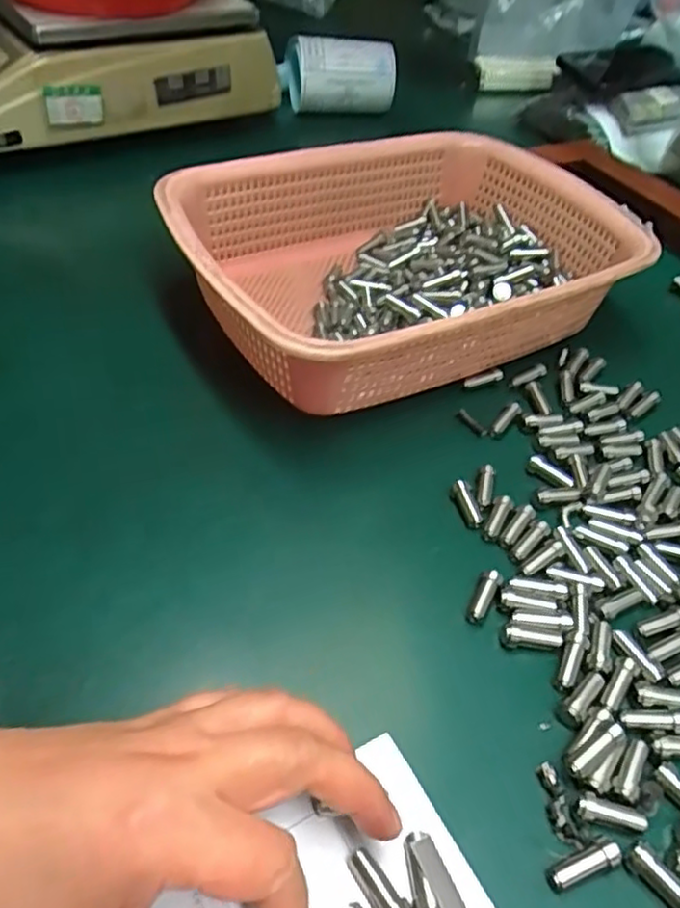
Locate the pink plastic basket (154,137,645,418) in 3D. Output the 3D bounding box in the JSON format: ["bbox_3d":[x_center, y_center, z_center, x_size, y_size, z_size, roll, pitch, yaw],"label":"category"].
[{"bbox_3d":[0.039,-0.134,0.458,0.290,0.075,0.213,-22,52,-23],"label":"pink plastic basket"}]

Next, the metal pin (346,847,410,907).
[{"bbox_3d":[0.013,0.151,0.234,0.009,0.007,0.028,-28,55,-27],"label":"metal pin"}]

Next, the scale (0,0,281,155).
[{"bbox_3d":[-0.269,-0.405,0.657,0.317,0.094,0.257,-25,53,-25],"label":"scale"}]

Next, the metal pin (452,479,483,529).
[{"bbox_3d":[0.069,0.028,0.362,0.009,0.011,0.027,-8,48,-12],"label":"metal pin"}]

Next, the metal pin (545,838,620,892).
[{"bbox_3d":[0.090,0.152,0.248,0.028,0.010,0.009,-23,51,-8],"label":"metal pin"}]

